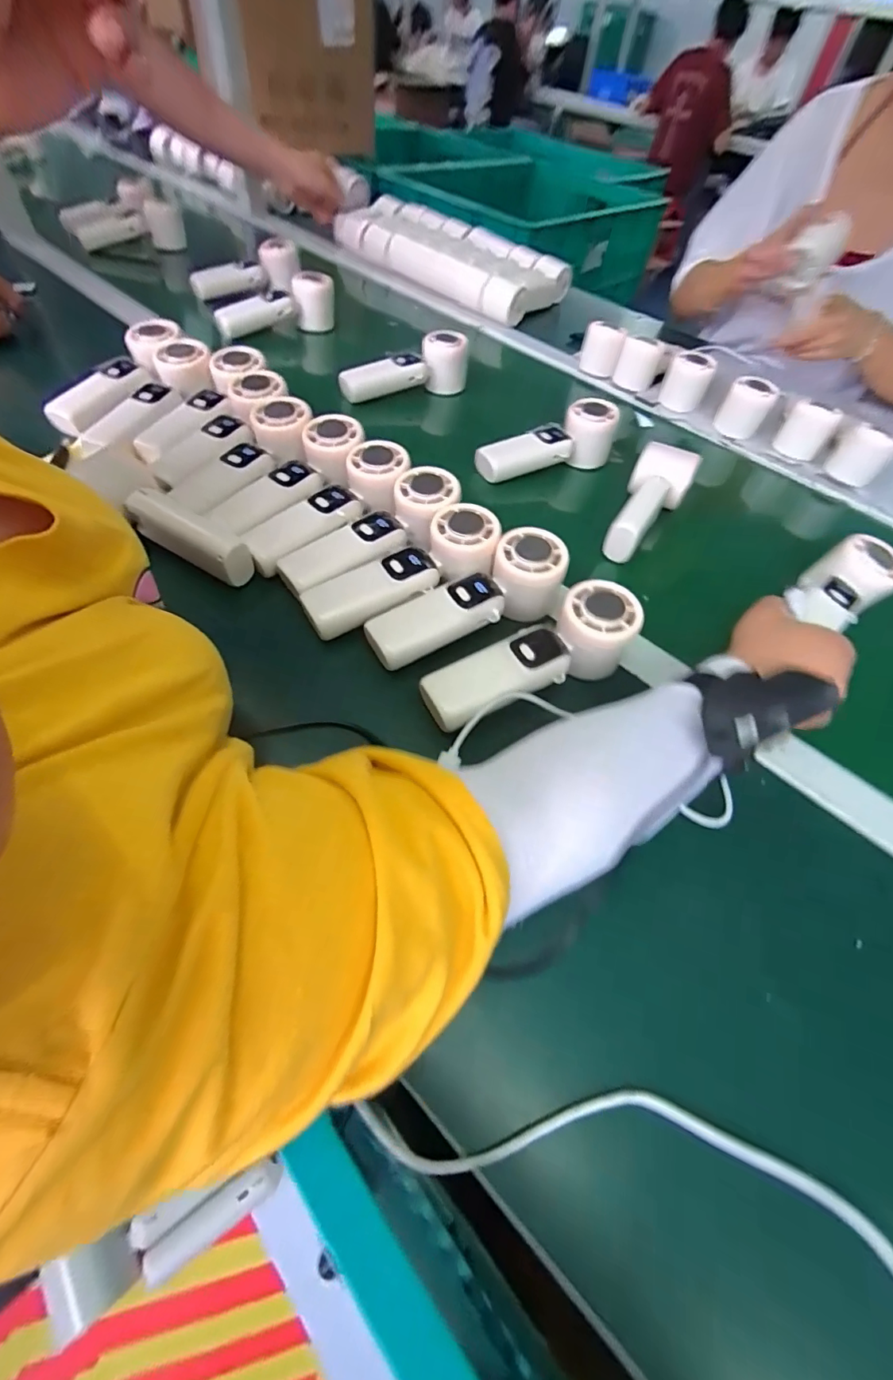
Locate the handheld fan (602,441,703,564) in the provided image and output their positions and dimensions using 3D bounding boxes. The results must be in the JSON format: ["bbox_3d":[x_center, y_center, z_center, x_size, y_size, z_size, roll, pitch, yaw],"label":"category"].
[{"bbox_3d":[0.204,-0.188,0.480,0.057,0.051,0.149,26,57,13],"label":"handheld fan"}]

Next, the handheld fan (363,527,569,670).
[{"bbox_3d":[0.021,-0.067,0.362,0.160,0.050,0.064,-28,62,-22],"label":"handheld fan"}]

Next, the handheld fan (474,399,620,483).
[{"bbox_3d":[0.114,-0.272,0.527,0.160,0.055,0.051,-20,59,-18],"label":"handheld fan"}]

